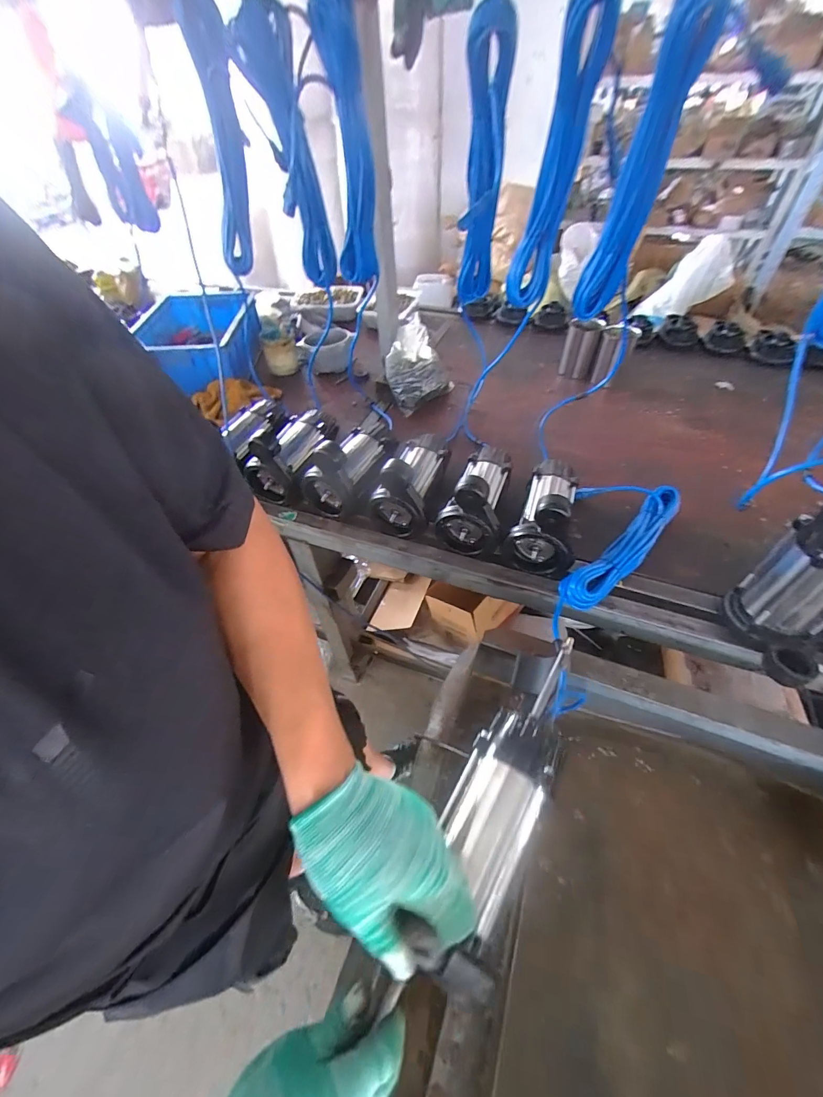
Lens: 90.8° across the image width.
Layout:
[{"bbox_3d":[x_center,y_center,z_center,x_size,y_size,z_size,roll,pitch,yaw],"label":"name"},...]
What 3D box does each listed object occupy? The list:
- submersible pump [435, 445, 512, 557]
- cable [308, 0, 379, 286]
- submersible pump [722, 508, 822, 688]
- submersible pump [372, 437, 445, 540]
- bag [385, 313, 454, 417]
[{"bbox_3d":[0.135,-0.121,0.785,0.114,0.161,0.225,15,52,14],"label":"submersible pump"},{"bbox_3d":[-0.106,-0.642,0.716,0.071,0.443,0.103,-7,82,-4],"label":"cable"},{"bbox_3d":[0.545,0.065,0.556,0.119,0.235,0.145,33,58,26],"label":"submersible pump"},{"bbox_3d":[0.004,-0.146,0.820,0.104,0.160,0.210,16,52,15],"label":"submersible pump"},{"bbox_3d":[0.020,-0.479,1.062,0.171,0.165,0.146,3,50,5],"label":"bag"}]

